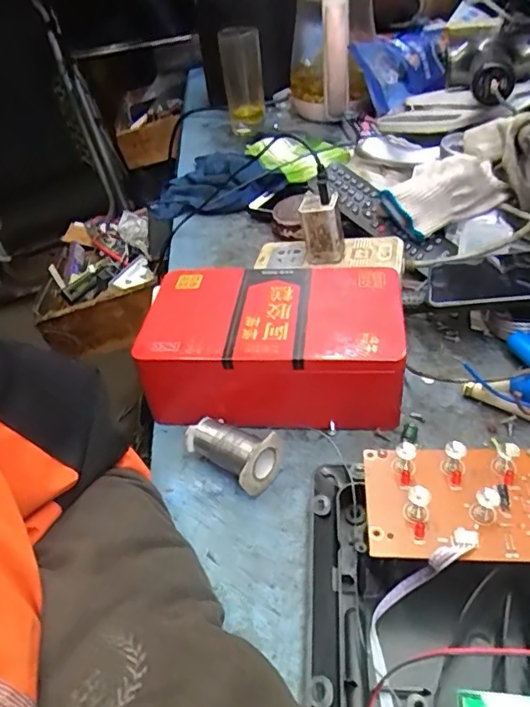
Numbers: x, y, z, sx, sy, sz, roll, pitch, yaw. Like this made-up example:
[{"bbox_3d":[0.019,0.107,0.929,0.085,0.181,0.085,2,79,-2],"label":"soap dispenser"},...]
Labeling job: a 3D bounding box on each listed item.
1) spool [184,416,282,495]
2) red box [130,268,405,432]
[{"bbox_3d":[-0.024,0.068,0.399,0.066,0.039,0.040,28,56,28],"label":"spool"},{"bbox_3d":[0.007,-0.012,0.449,0.200,0.070,0.130,1,48,8],"label":"red box"}]

